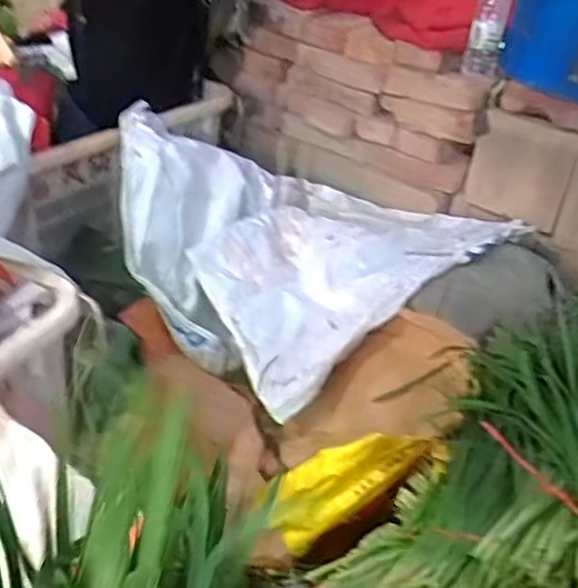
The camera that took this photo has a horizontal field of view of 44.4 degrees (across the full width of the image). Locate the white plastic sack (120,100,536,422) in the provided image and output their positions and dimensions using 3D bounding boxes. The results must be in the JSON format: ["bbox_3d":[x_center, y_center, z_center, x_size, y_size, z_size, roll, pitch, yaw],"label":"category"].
[{"bbox_3d":[-0.002,-0.144,1.364,0.589,0.236,0.637,-22,43,-34],"label":"white plastic sack"}]

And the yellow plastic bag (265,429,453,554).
[{"bbox_3d":[0.084,0.242,0.919,0.240,0.089,0.063,-29,37,7],"label":"yellow plastic bag"}]

